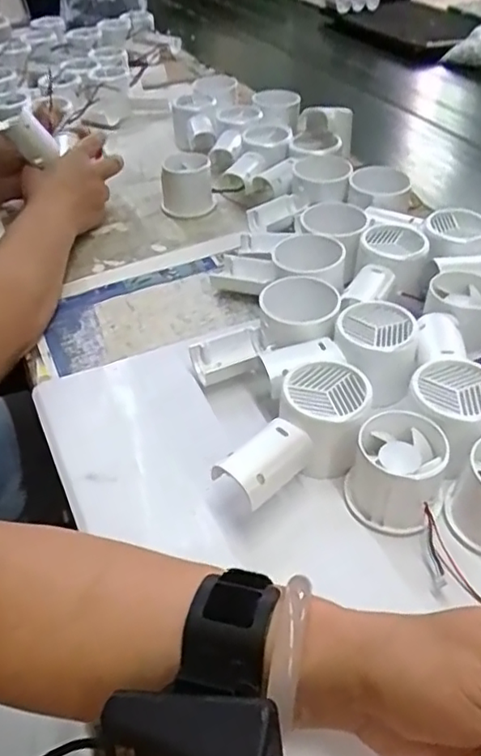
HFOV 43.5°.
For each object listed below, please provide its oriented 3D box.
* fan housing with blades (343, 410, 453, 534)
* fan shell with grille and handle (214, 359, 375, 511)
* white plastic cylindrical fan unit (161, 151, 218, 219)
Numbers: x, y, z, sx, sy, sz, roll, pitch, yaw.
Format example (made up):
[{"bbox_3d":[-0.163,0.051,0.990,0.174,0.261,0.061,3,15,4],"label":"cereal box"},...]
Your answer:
[{"bbox_3d":[0.094,0.055,0.361,0.055,0.047,0.056,-1,43,1],"label":"fan housing with blades"},{"bbox_3d":[0.038,0.041,0.379,0.057,0.053,0.110,29,51,29],"label":"fan shell with grille and handle"},{"bbox_3d":[-0.057,-0.207,0.648,0.058,0.052,0.054,-1,43,1],"label":"white plastic cylindrical fan unit"}]

